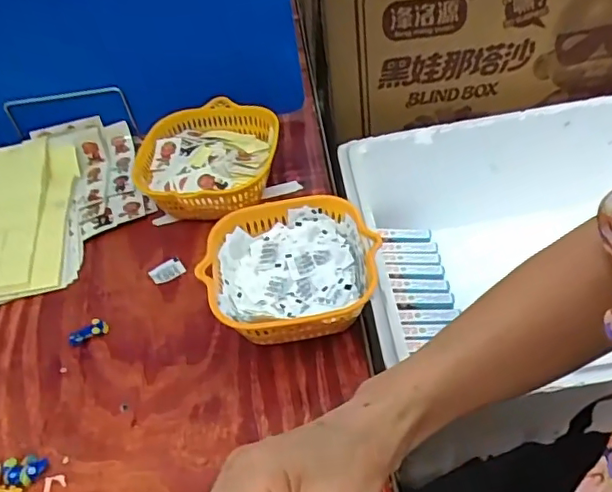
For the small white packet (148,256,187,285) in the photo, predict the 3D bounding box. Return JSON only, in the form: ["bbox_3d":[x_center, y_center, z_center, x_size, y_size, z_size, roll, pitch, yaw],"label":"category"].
[{"bbox_3d":[-0.138,0.025,0.552,0.033,0.007,0.024,-28,50,-18],"label":"small white packet"}]

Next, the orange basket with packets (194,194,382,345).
[{"bbox_3d":[-0.011,0.030,0.482,0.139,0.068,0.132,-10,47,-2],"label":"orange basket with packets"}]

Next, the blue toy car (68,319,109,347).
[{"bbox_3d":[-0.199,0.078,0.506,0.036,0.011,0.015,-20,48,-11],"label":"blue toy car"}]

